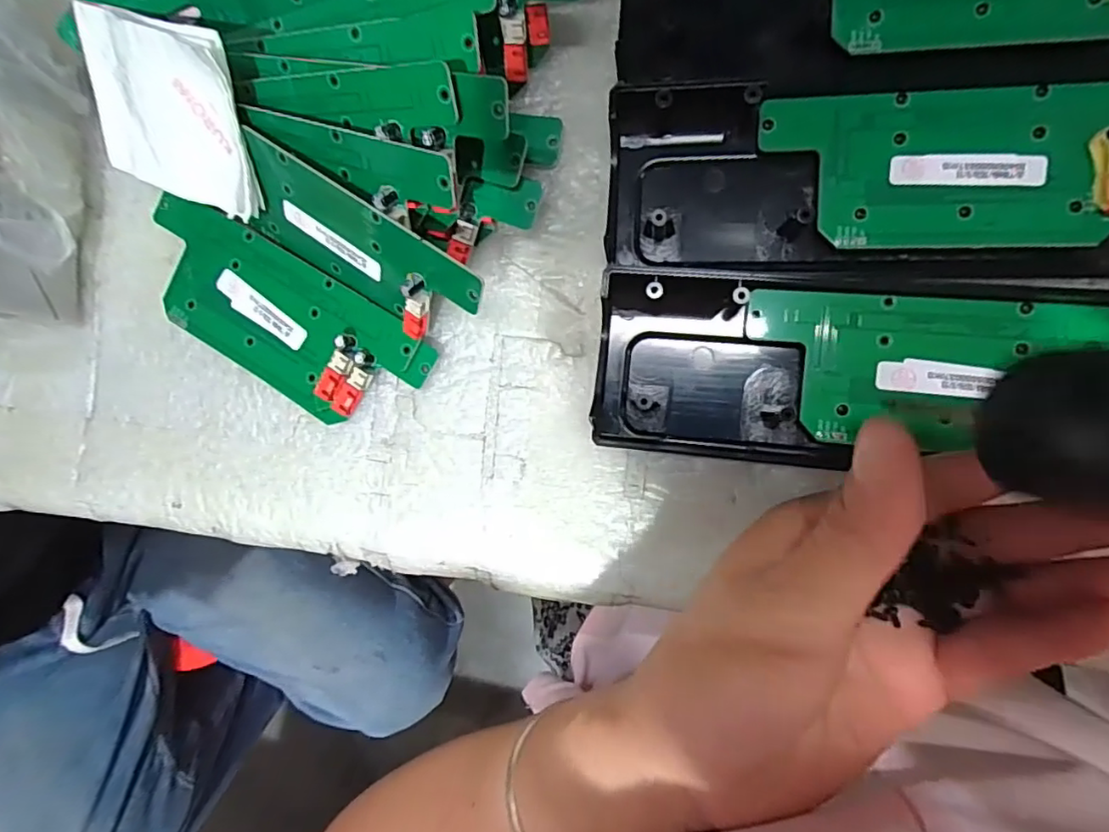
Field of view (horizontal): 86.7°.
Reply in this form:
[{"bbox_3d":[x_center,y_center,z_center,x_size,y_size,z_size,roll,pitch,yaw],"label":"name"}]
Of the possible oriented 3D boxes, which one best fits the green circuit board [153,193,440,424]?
[{"bbox_3d":[-0.122,-0.044,0.254,0.138,0.012,0.057,32,98,5],"label":"green circuit board"}]

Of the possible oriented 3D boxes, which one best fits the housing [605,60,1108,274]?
[{"bbox_3d":[0.145,-0.086,0.204,0.249,0.017,0.069,2,94,8],"label":"housing"}]

